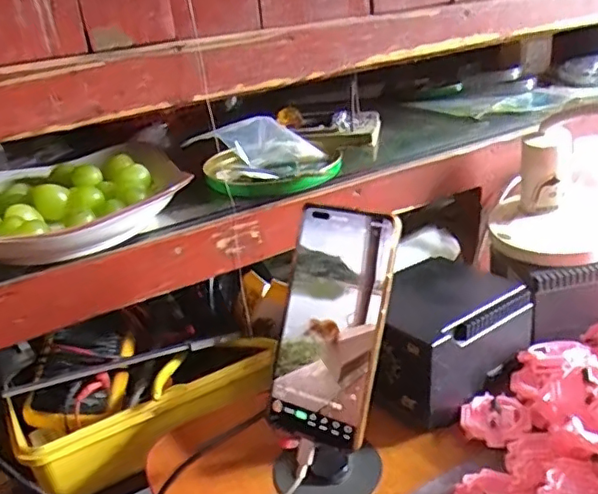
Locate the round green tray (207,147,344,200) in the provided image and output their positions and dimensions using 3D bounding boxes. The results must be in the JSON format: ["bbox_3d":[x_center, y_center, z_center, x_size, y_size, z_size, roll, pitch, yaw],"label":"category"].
[{"bbox_3d":[-0.027,-0.074,0.546,0.118,0.017,0.106,-14,26,-15],"label":"round green tray"}]

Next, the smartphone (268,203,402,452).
[{"bbox_3d":[0.021,0.055,0.409,0.073,0.164,0.009,12,2,33],"label":"smartphone"}]

